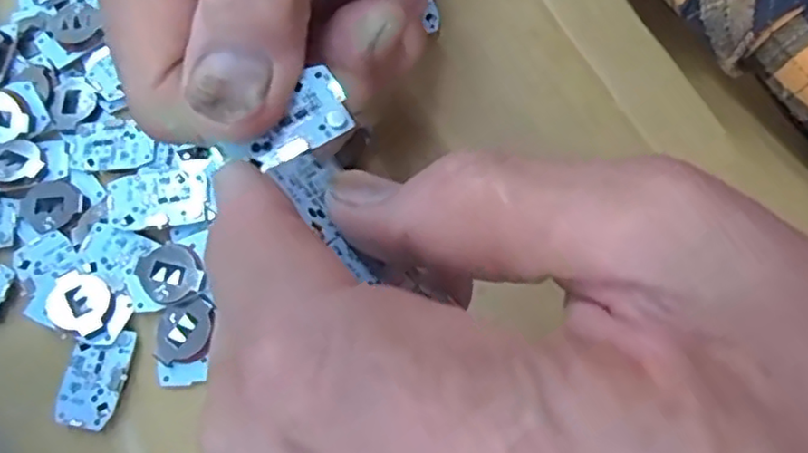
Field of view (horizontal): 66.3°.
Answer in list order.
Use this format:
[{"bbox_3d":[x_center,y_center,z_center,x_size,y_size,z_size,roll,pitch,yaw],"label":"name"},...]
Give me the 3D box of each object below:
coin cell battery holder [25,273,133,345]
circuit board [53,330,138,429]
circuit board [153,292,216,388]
[{"bbox_3d":[-0.097,0.023,0.186,0.027,0.006,0.018,22,71,10],"label":"coin cell battery holder"},{"bbox_3d":[-0.091,0.044,0.180,0.018,0.004,0.028,12,70,7],"label":"circuit board"},{"bbox_3d":[-0.066,0.033,0.183,0.017,0.004,0.025,-6,69,0],"label":"circuit board"}]

